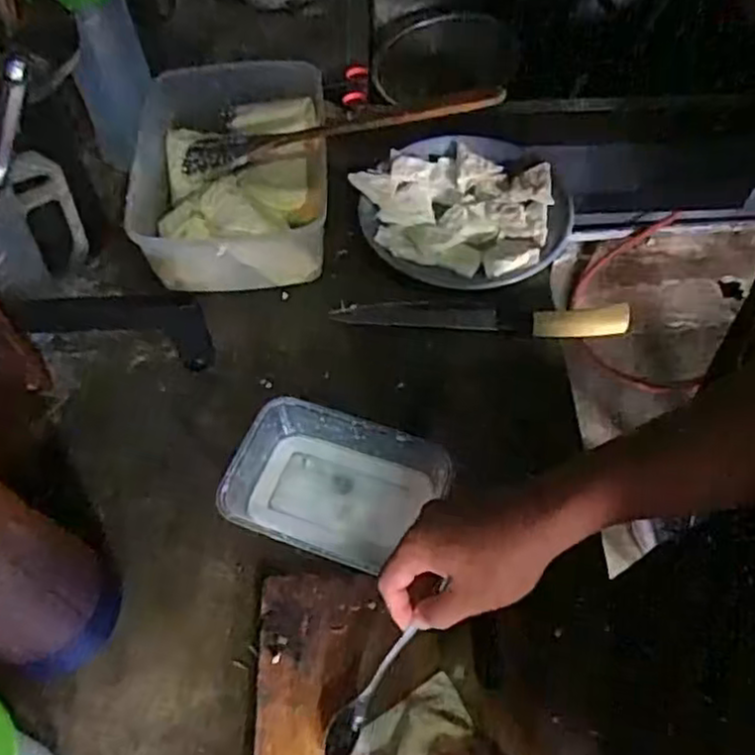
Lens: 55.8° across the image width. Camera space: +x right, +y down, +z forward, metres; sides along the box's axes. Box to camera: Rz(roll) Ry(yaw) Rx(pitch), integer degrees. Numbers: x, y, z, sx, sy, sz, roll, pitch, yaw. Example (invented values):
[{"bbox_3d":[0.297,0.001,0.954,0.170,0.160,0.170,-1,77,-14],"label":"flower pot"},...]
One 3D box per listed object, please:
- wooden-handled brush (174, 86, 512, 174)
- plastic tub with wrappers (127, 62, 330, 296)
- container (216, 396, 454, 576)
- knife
[{"bbox_3d":[-0.044,-0.246,0.715,0.336,0.017,0.042,-6,53,16],"label":"wooden-handled brush"},{"bbox_3d":[-0.150,-0.209,0.756,0.183,0.102,0.261,-5,57,0],"label":"plastic tub with wrappers"},{"bbox_3d":[-0.035,0.087,0.581,0.164,0.038,0.121,14,56,12],"label":"container"},{"bbox_3d":[0.099,-0.060,0.692,0.276,0.022,0.029,3,54,5],"label":"knife"}]

